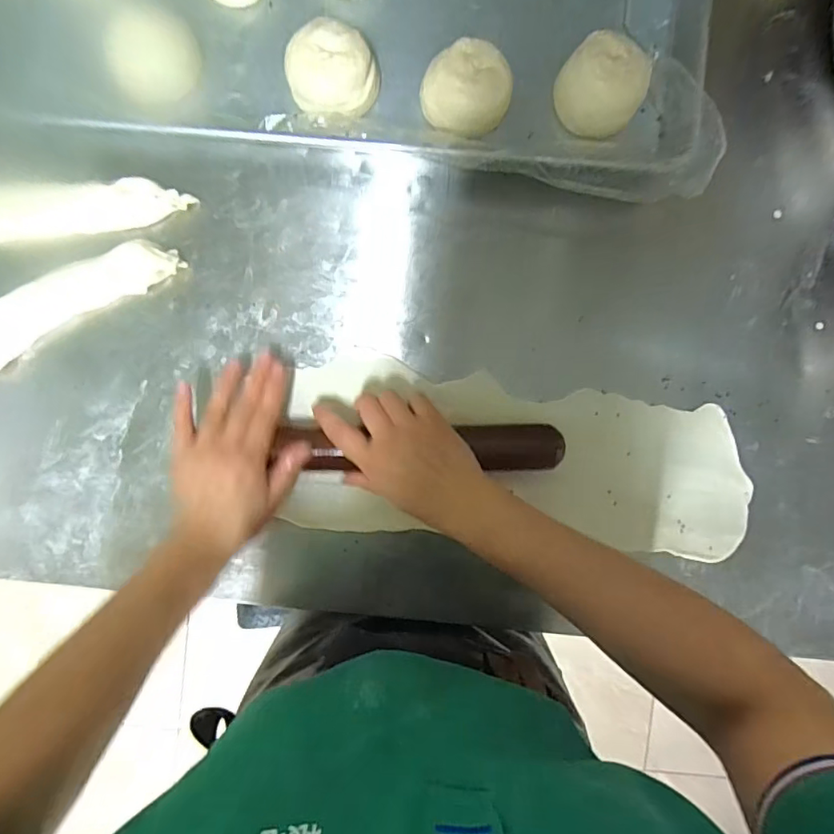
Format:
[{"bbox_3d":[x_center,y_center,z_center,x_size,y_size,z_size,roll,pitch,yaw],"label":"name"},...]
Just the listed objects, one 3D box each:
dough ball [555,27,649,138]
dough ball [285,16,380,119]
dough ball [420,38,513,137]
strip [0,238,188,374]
[{"bbox_3d":[0.156,-0.281,0.448,0.069,0.040,0.073,0,92,-1],"label":"dough ball"},{"bbox_3d":[-0.071,-0.286,0.445,0.069,0.039,0.071,0,92,-1],"label":"dough ball"},{"bbox_3d":[0.041,-0.276,0.447,0.076,0.038,0.067,14,92,-2],"label":"dough ball"},{"bbox_3d":[-0.309,-0.101,0.462,0.211,0.022,0.046,-28,93,0],"label":"strip"}]

